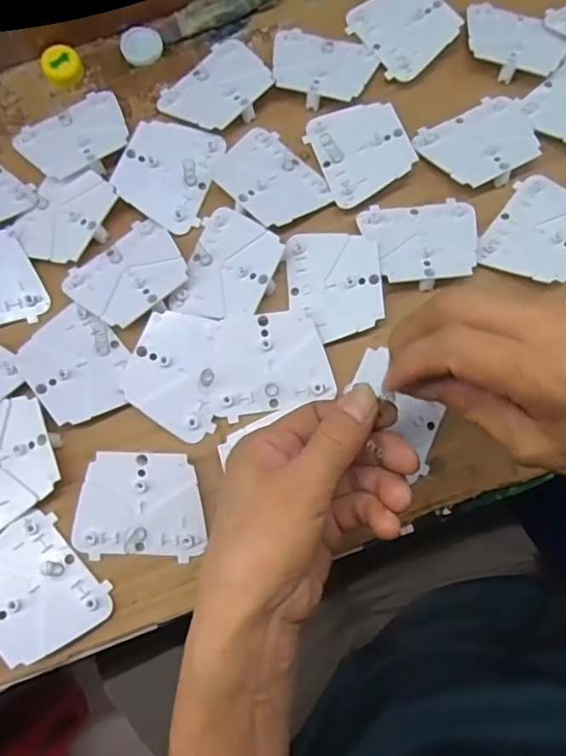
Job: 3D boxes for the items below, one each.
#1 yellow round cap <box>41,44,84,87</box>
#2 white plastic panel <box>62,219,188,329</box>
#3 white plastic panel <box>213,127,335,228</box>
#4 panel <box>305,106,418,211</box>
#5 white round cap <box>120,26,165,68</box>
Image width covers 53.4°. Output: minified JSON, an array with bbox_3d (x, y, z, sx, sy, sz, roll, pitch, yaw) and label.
[{"bbox_3d":[-0.175,-0.249,0.447,0.029,0.012,0.029,0,77,1],"label":"yellow round cap"},{"bbox_3d":[-0.108,-0.072,0.396,0.078,0.013,0.062,-40,80,-8],"label":"white plastic panel"},{"bbox_3d":[-0.010,-0.146,0.409,0.061,0.006,0.080,-40,80,-8],"label":"white plastic panel"},{"bbox_3d":[0.058,-0.169,0.412,0.065,0.009,0.076,-21,78,-4],"label":"panel"},{"bbox_3d":[-0.113,-0.266,0.449,0.032,0.006,0.031,0,77,1],"label":"white round cap"}]

